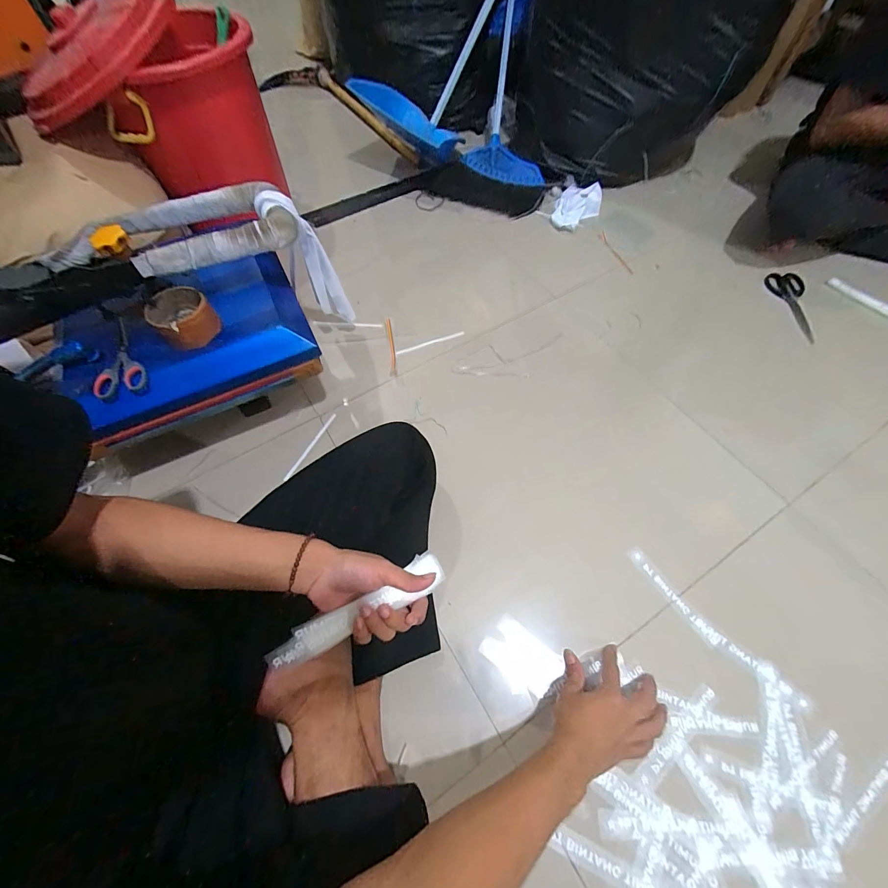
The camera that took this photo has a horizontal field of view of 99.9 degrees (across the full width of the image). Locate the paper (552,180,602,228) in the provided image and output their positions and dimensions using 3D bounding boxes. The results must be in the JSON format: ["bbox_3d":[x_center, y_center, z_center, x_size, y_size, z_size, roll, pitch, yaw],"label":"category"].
[{"bbox_3d":[0.358,-0.639,0.996,0.111,0.028,0.158,16,65,10],"label":"paper"}]

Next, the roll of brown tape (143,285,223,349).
[{"bbox_3d":[-0.394,-0.191,0.565,0.083,0.051,0.082,-1,62,1],"label":"roll of brown tape"}]

